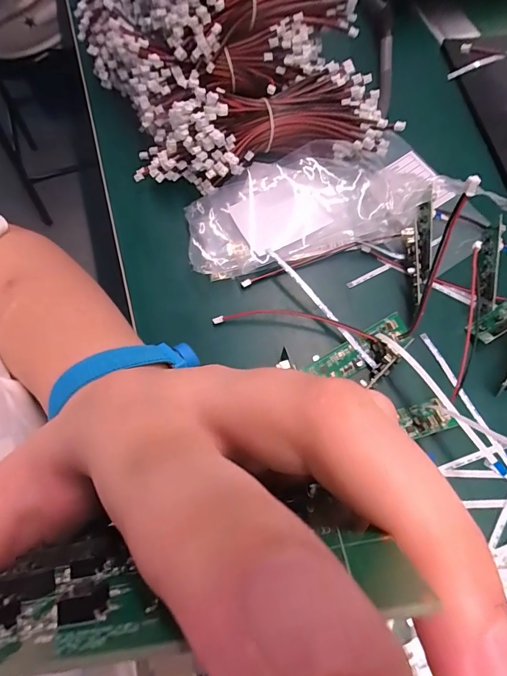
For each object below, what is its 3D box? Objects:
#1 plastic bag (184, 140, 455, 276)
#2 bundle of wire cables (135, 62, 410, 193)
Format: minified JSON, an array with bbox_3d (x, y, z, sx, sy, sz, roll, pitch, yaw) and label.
[{"bbox_3d":[0.041,-0.108,0.307,0.187,0.021,0.085,-16,70,-6],"label":"plastic bag"},{"bbox_3d":[0.003,-0.161,0.312,0.197,0.044,0.074,-15,70,-5],"label":"bundle of wire cables"}]

